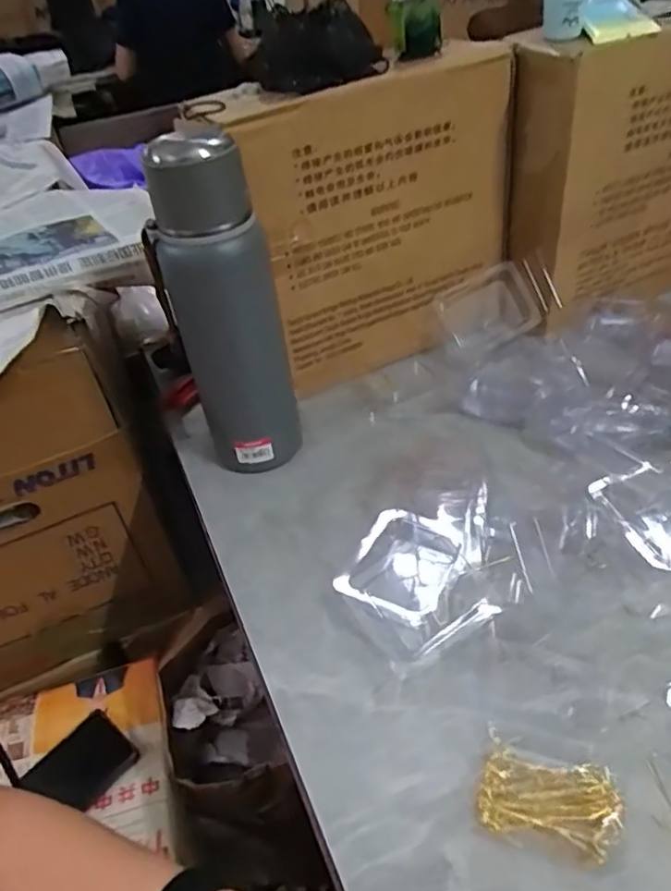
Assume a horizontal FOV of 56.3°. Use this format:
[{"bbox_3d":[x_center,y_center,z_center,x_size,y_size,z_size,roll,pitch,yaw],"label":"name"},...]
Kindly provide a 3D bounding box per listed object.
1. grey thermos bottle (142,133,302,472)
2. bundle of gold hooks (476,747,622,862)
[{"bbox_3d":[-0.085,-0.100,0.507,0.086,0.272,0.070,-13,41,-6],"label":"grey thermos bottle"},{"bbox_3d":[0.114,0.188,0.334,0.068,0.021,0.041,11,44,20],"label":"bundle of gold hooks"}]

